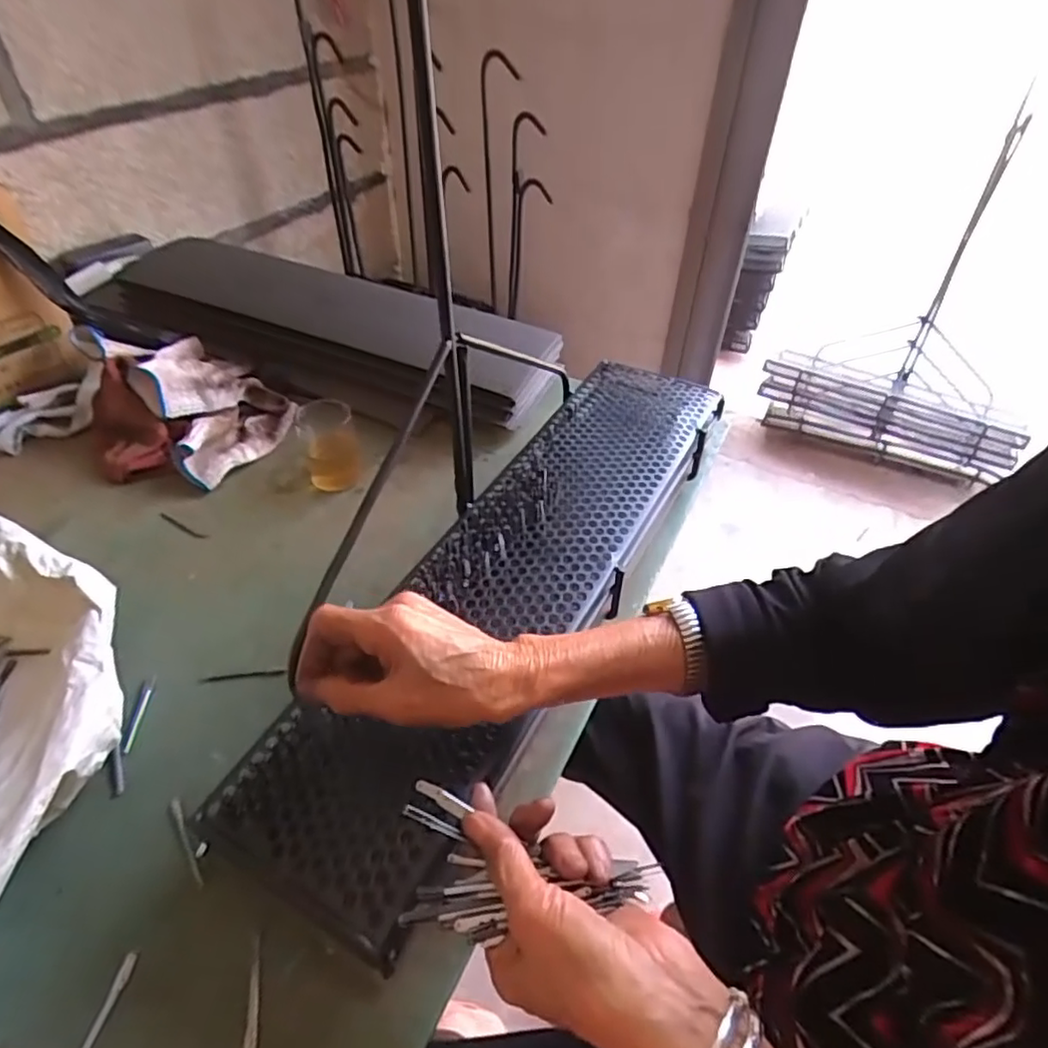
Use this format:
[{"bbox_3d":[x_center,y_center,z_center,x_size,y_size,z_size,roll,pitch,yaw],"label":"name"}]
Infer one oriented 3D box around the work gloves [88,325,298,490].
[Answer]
[{"bbox_3d":[-0.391,-0.138,0.728,0.199,0.083,0.213,-27,52,-27],"label":"work gloves"}]

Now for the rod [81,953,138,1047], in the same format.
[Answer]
[{"bbox_3d":[-0.239,0.280,0.354,0.006,0.004,0.067,8,45,5],"label":"rod"}]

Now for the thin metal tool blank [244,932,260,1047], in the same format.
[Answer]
[{"bbox_3d":[-0.154,0.272,0.360,0.007,0.004,0.065,-6,45,-9],"label":"thin metal tool blank"}]

